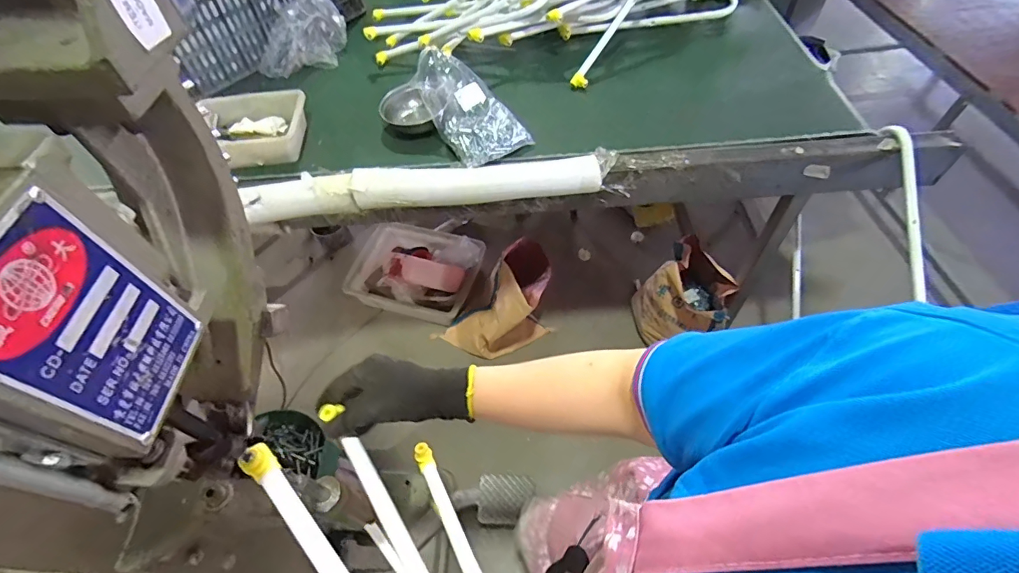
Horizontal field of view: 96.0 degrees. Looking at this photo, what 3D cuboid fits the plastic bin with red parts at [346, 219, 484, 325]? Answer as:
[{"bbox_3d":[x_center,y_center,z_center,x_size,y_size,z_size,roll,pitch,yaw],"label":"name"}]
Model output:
[{"bbox_3d":[-0.366,-0.083,1.772,0.496,0.176,0.385,13,57,12],"label":"plastic bin with red parts"}]

